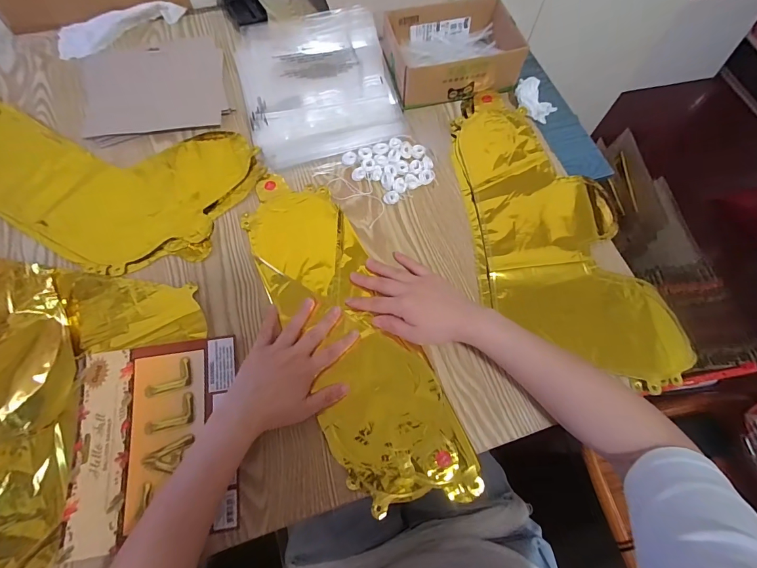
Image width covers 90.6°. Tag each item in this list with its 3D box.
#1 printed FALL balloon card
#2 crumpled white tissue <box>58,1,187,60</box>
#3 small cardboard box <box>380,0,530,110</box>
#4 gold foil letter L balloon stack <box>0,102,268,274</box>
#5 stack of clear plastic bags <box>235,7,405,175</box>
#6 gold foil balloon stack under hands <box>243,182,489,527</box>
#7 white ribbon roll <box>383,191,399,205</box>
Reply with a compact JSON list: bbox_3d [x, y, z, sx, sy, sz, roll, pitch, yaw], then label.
[{"bbox_3d":[-0.228,0.155,0.382,0.159,0.012,0.186,-8,67,-5],"label":"printed FALL balloon card"},{"bbox_3d":[-0.407,-0.405,0.592,0.189,0.026,0.063,-16,68,-8],"label":"crumpled white tissue"},{"bbox_3d":[0.114,-0.353,0.567,0.189,0.067,0.140,-11,67,-6],"label":"small cardboard box"},{"bbox_3d":[-0.393,-0.147,0.496,0.422,0.013,0.224,16,67,6],"label":"gold foil letter L balloon stack"},{"bbox_3d":[-0.094,-0.308,0.566,0.221,0.031,0.275,-15,68,-8],"label":"stack of clear plastic bags"},{"bbox_3d":[-0.041,0.043,0.439,0.130,0.011,0.428,-25,70,-12],"label":"gold foil balloon stack under hands"},{"bbox_3d":[0.017,-0.114,0.497,0.021,0.011,0.017,-7,67,-4],"label":"white ribbon roll"}]

